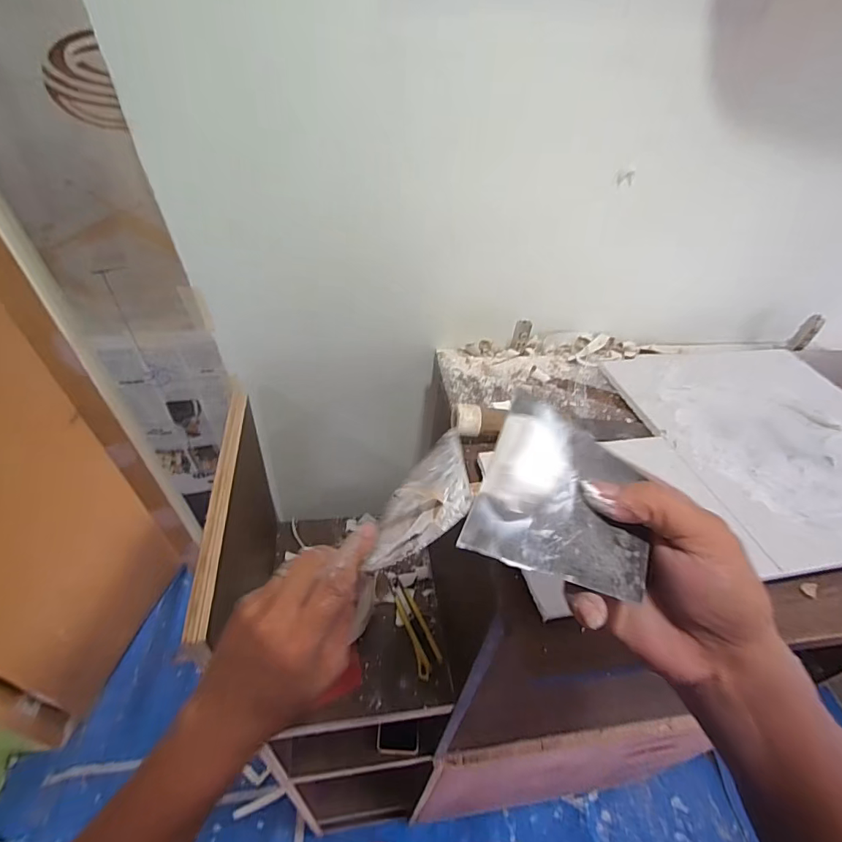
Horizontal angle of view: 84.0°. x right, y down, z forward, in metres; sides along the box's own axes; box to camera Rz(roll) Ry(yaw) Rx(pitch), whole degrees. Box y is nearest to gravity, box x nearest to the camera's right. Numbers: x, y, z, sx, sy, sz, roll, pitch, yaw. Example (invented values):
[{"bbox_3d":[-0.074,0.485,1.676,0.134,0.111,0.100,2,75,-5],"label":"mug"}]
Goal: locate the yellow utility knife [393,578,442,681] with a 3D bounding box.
[{"bbox_3d":[-0.008,0.312,0.723,0.038,0.011,0.155,-13,46,-14],"label":"yellow utility knife"}]

